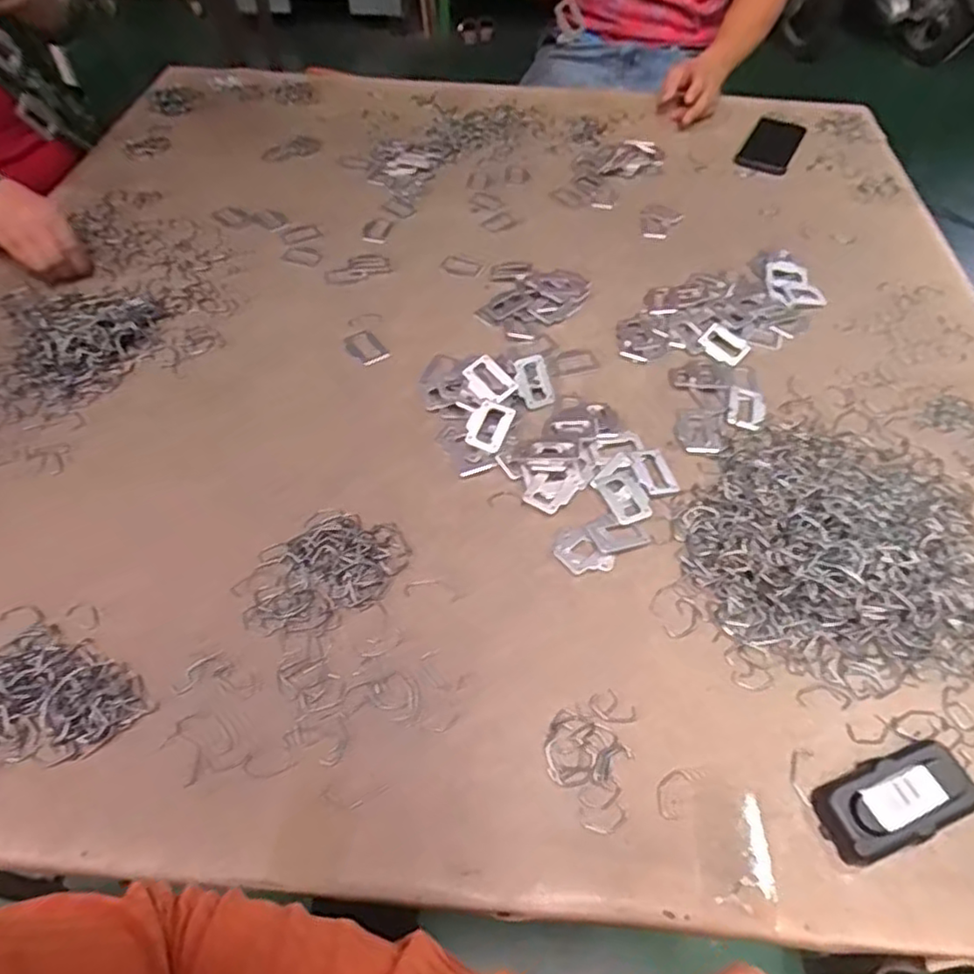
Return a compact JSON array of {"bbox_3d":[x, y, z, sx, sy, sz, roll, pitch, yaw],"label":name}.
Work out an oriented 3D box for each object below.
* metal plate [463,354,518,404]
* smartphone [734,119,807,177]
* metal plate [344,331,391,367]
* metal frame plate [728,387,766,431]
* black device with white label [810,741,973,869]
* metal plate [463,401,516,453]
[{"bbox_3d":[0.001,-0.105,0.655,0.049,0.004,0.044,46,62,7],"label":"metal plate"},{"bbox_3d":[0.433,-0.519,1.011,0.076,0.009,0.144,24,61,16],"label":"smartphone"},{"bbox_3d":[-0.131,-0.151,0.714,0.034,0.009,0.054,-26,55,-22],"label":"metal plate"},{"bbox_3d":[0.266,-0.080,0.675,0.035,0.005,0.056,15,51,11],"label":"metal frame plate"},{"bbox_3d":[0.274,0.209,0.443,0.102,0.030,0.052,-17,52,-15],"label":"black device with white label"},{"bbox_3d":[0.002,-0.058,0.631,0.040,0.008,0.051,17,71,6],"label":"metal plate"}]

